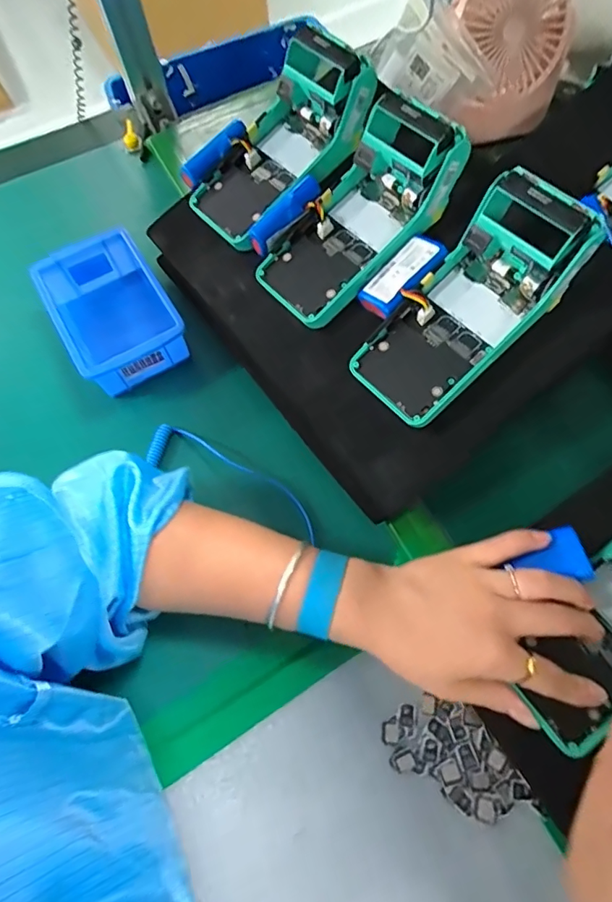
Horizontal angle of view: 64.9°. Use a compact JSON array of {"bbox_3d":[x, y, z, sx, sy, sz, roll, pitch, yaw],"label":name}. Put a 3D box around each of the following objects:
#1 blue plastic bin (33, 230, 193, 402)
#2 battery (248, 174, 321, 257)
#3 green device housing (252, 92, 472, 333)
[{"bbox_3d":[-0.176,-0.124,0.458,0.095,0.076,0.136,-30,70,-9],"label":"blue plastic bin"},{"bbox_3d":[-0.017,-0.190,0.389,0.070,0.023,0.021,-41,71,11],"label":"battery"},{"bbox_3d":[0.041,-0.178,0.377,0.169,0.057,0.079,-46,71,14],"label":"green device housing"}]

